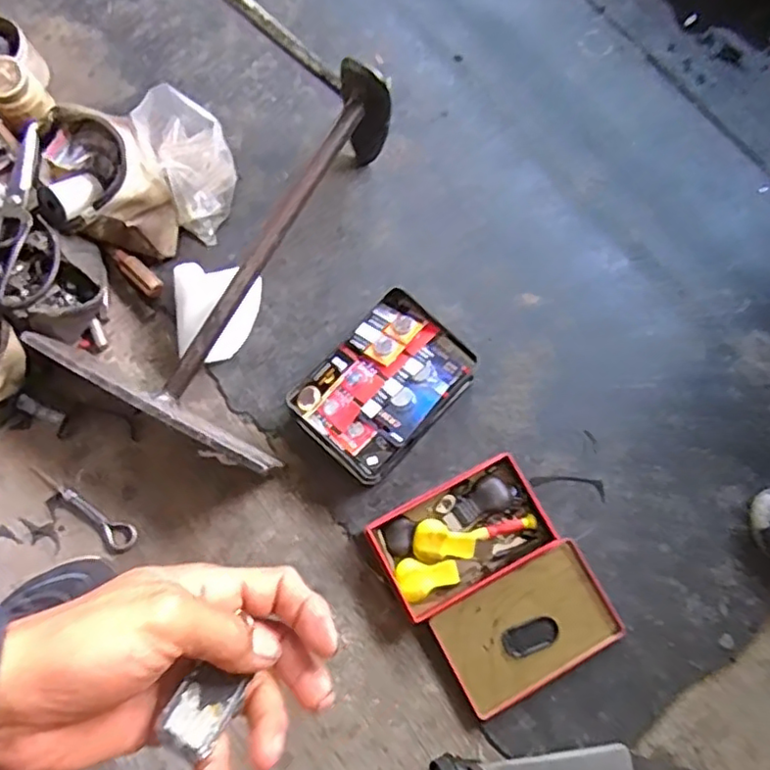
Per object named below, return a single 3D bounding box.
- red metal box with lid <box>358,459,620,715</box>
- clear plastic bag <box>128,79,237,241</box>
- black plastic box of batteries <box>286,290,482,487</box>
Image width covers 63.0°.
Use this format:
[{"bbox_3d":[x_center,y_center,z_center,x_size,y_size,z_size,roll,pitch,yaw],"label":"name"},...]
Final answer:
[{"bbox_3d":[0.104,0.186,0.588,0.165,0.034,0.204,-29,80,-5],"label":"red metal box with lid"},{"bbox_3d":[-0.196,-0.228,0.649,0.077,0.088,0.130,-24,79,-4],"label":"clear plastic bag"},{"bbox_3d":[0.000,0.001,0.622,0.119,0.049,0.166,43,82,8],"label":"black plastic box of batteries"}]

